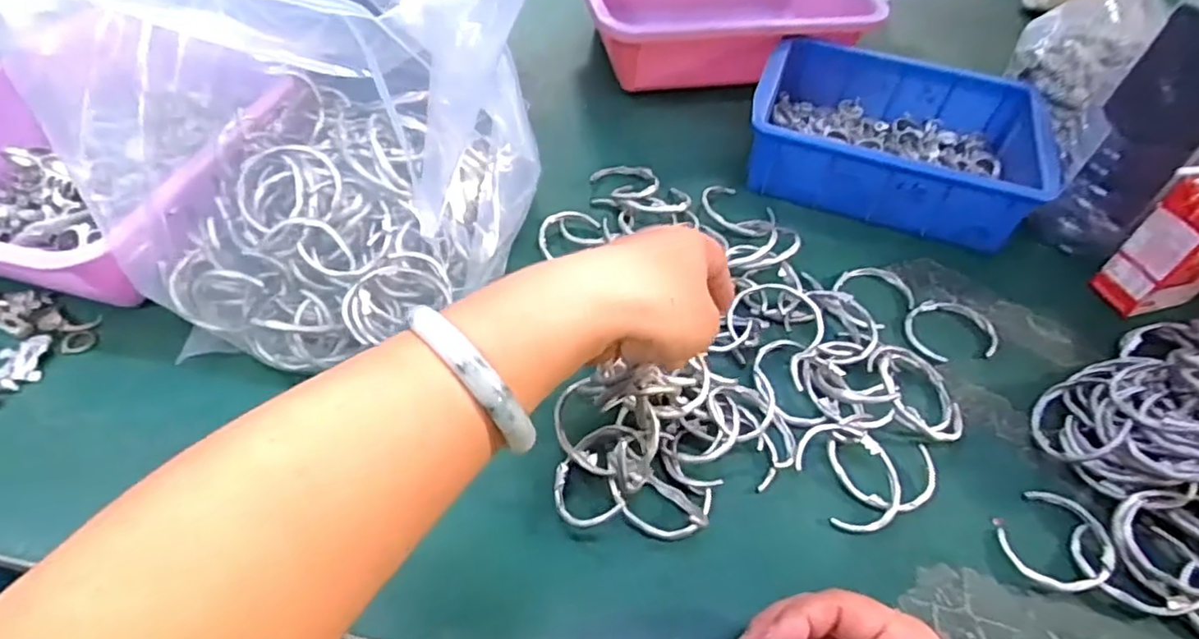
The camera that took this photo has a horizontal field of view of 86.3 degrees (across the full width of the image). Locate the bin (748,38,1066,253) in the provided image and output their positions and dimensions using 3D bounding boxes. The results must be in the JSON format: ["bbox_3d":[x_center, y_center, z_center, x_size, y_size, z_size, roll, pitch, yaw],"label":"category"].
[{"bbox_3d":[0.263,-0.168,0.582,0.236,0.085,0.186,24,53,13],"label":"bin"}]

